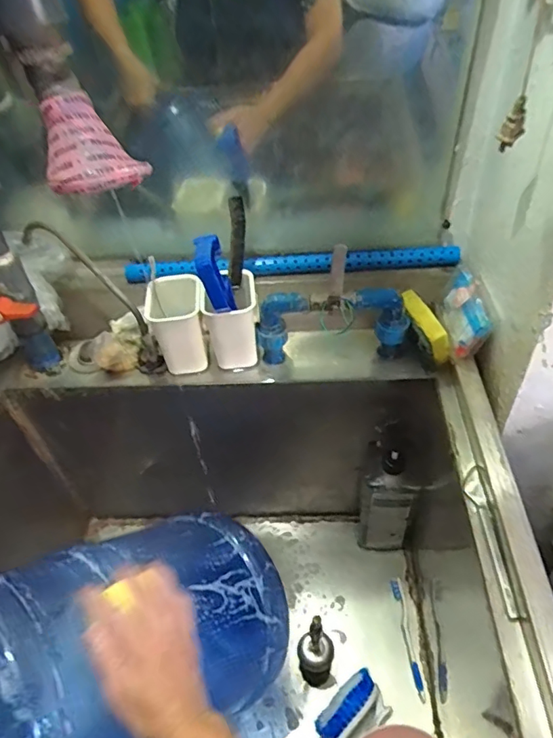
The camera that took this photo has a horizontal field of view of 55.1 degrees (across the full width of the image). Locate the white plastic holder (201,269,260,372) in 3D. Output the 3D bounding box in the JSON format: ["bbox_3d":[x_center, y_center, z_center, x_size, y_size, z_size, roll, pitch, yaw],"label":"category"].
[{"bbox_3d":[-0.058,-0.063,0.722,0.072,0.108,0.075,-10,47,-3],"label":"white plastic holder"}]

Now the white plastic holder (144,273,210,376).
[{"bbox_3d":[-0.132,-0.058,0.732,0.075,0.109,0.084,-12,47,-6],"label":"white plastic holder"}]

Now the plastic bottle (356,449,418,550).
[{"bbox_3d":[0.179,0.225,0.878,0.088,0.248,0.052,10,49,14],"label":"plastic bottle"}]

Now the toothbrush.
[{"bbox_3d":[0.210,0.428,0.849,0.017,0.020,0.177,-6,47,0],"label":"toothbrush"}]

